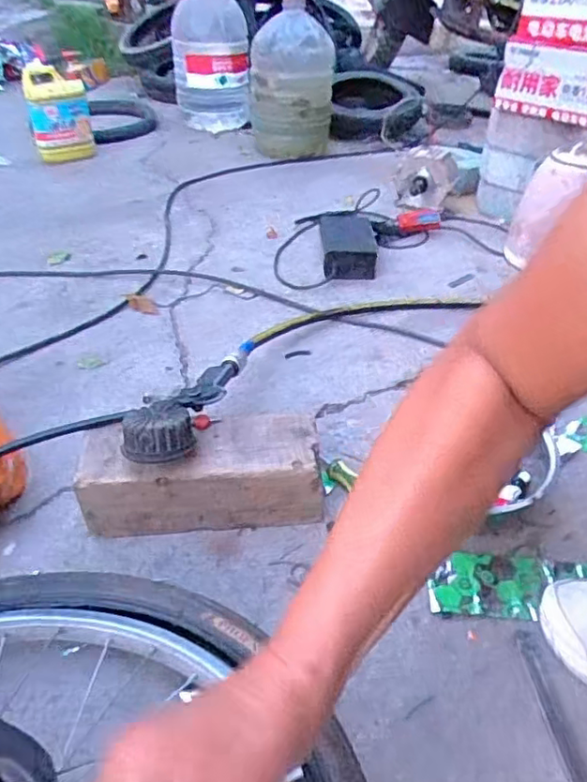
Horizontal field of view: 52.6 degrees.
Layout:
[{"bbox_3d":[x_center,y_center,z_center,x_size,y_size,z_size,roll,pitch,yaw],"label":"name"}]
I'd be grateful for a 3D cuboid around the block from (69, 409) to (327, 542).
[{"bbox_3d":[-0.097,0.088,0.651,0.247,0.095,0.093,-4,40,-5],"label":"block"}]

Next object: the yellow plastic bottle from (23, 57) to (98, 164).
[{"bbox_3d":[-0.576,-0.684,1.463,0.147,0.210,0.075,-15,44,-22],"label":"yellow plastic bottle"}]

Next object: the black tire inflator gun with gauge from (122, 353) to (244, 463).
[{"bbox_3d":[-0.110,0.009,0.668,0.075,0.047,0.235,16,28,12],"label":"black tire inflator gun with gauge"}]

